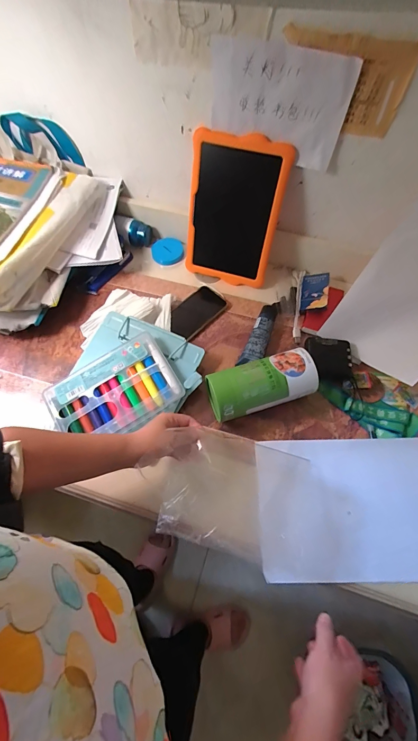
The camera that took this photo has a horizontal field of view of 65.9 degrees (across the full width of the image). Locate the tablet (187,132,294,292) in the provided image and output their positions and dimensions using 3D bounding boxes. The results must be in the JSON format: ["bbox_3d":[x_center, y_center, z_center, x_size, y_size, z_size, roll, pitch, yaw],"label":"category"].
[{"bbox_3d":[0.046,-0.298,0.628,0.171,0.259,0.018,19,44,9],"label":"tablet"}]

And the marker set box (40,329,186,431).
[{"bbox_3d":[-0.163,0.038,0.551,0.210,0.032,0.137,-29,68,-13],"label":"marker set box"}]

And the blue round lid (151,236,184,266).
[{"bbox_3d":[-0.096,-0.278,0.750,0.071,0.018,0.068,-3,64,-1],"label":"blue round lid"}]

